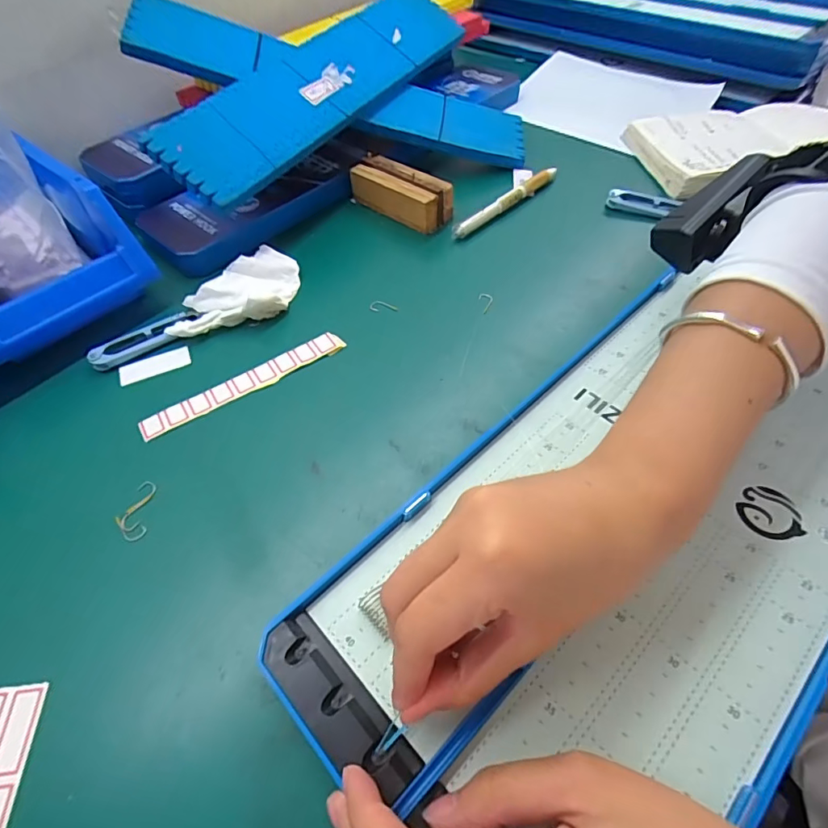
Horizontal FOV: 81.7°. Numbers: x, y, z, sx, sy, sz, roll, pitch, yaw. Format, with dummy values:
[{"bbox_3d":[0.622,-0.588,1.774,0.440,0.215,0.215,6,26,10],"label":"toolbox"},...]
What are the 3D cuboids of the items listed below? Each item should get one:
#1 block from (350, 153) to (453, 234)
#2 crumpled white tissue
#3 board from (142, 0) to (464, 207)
[{"bbox_3d":[-0.012,-0.193,0.419,0.092,0.038,0.034,34,62,25],"label":"block"},{"bbox_3d":[-0.130,-0.090,0.358,0.064,0.020,0.108,31,60,23],"label":"crumpled white tissue"},{"bbox_3d":[-0.073,-0.296,0.421,0.085,0.011,0.353,41,64,-1],"label":"board"}]

